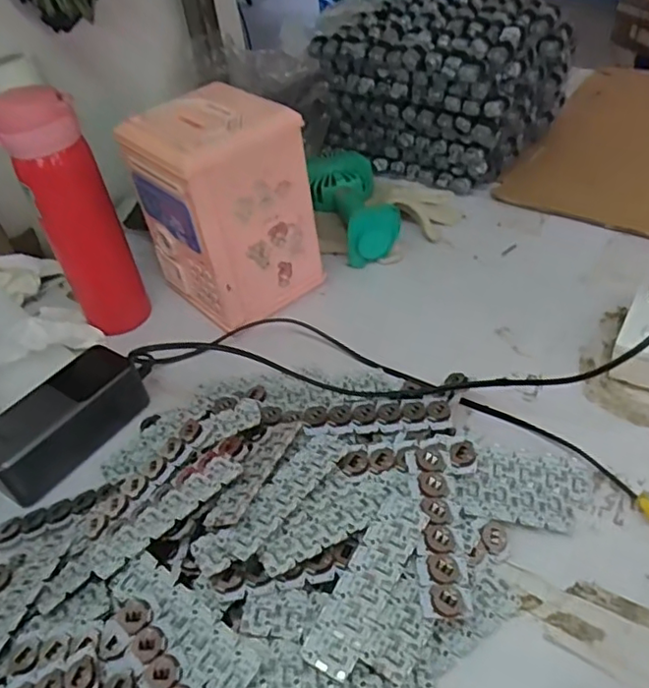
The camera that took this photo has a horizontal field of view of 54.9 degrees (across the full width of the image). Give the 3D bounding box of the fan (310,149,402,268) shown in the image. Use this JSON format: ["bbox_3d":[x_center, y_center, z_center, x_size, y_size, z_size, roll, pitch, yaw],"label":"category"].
[{"bbox_3d":[0.027,-0.157,0.701,0.079,0.058,0.182,-10,40,-2],"label":"fan"}]

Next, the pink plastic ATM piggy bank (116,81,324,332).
[{"bbox_3d":[-0.092,-0.126,0.590,0.121,0.180,0.117,-32,46,-27],"label":"pink plastic ATM piggy bank"}]

